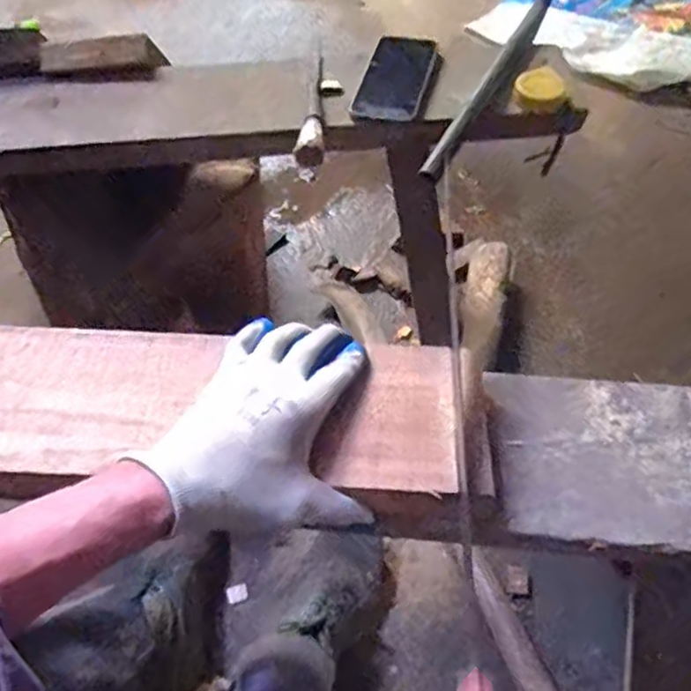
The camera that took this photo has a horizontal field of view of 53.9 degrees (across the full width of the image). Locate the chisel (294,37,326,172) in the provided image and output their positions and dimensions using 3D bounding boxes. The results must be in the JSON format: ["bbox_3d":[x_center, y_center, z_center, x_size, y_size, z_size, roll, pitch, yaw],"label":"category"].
[{"bbox_3d":[-0.035,-0.279,0.762,0.029,0.030,0.217,-2,53,3],"label":"chisel"}]

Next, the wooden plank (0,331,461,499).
[{"bbox_3d":[-0.247,0.043,0.501,0.642,0.022,0.132,2,53,7],"label":"wooden plank"}]

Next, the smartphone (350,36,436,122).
[{"bbox_3d":[0.058,-0.309,0.794,0.069,0.014,0.155,15,59,4],"label":"smartphone"}]

